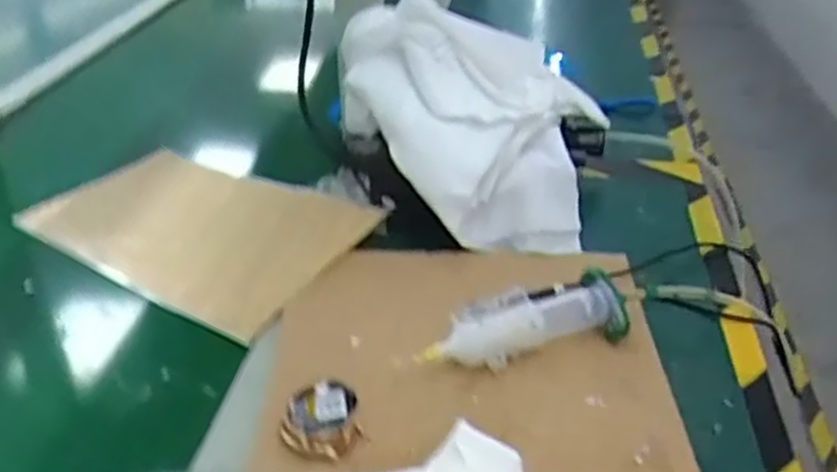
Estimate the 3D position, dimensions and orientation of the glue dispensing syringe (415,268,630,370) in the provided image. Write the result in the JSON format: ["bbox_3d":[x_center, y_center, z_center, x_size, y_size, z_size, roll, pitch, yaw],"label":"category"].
[{"bbox_3d":[0.068,0.058,0.503,0.136,0.034,0.039,-10,32,-17],"label":"glue dispensing syringe"}]

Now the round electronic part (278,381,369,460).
[{"bbox_3d":[-0.057,0.104,0.440,0.044,0.011,0.047,-2,42,1],"label":"round electronic part"}]

